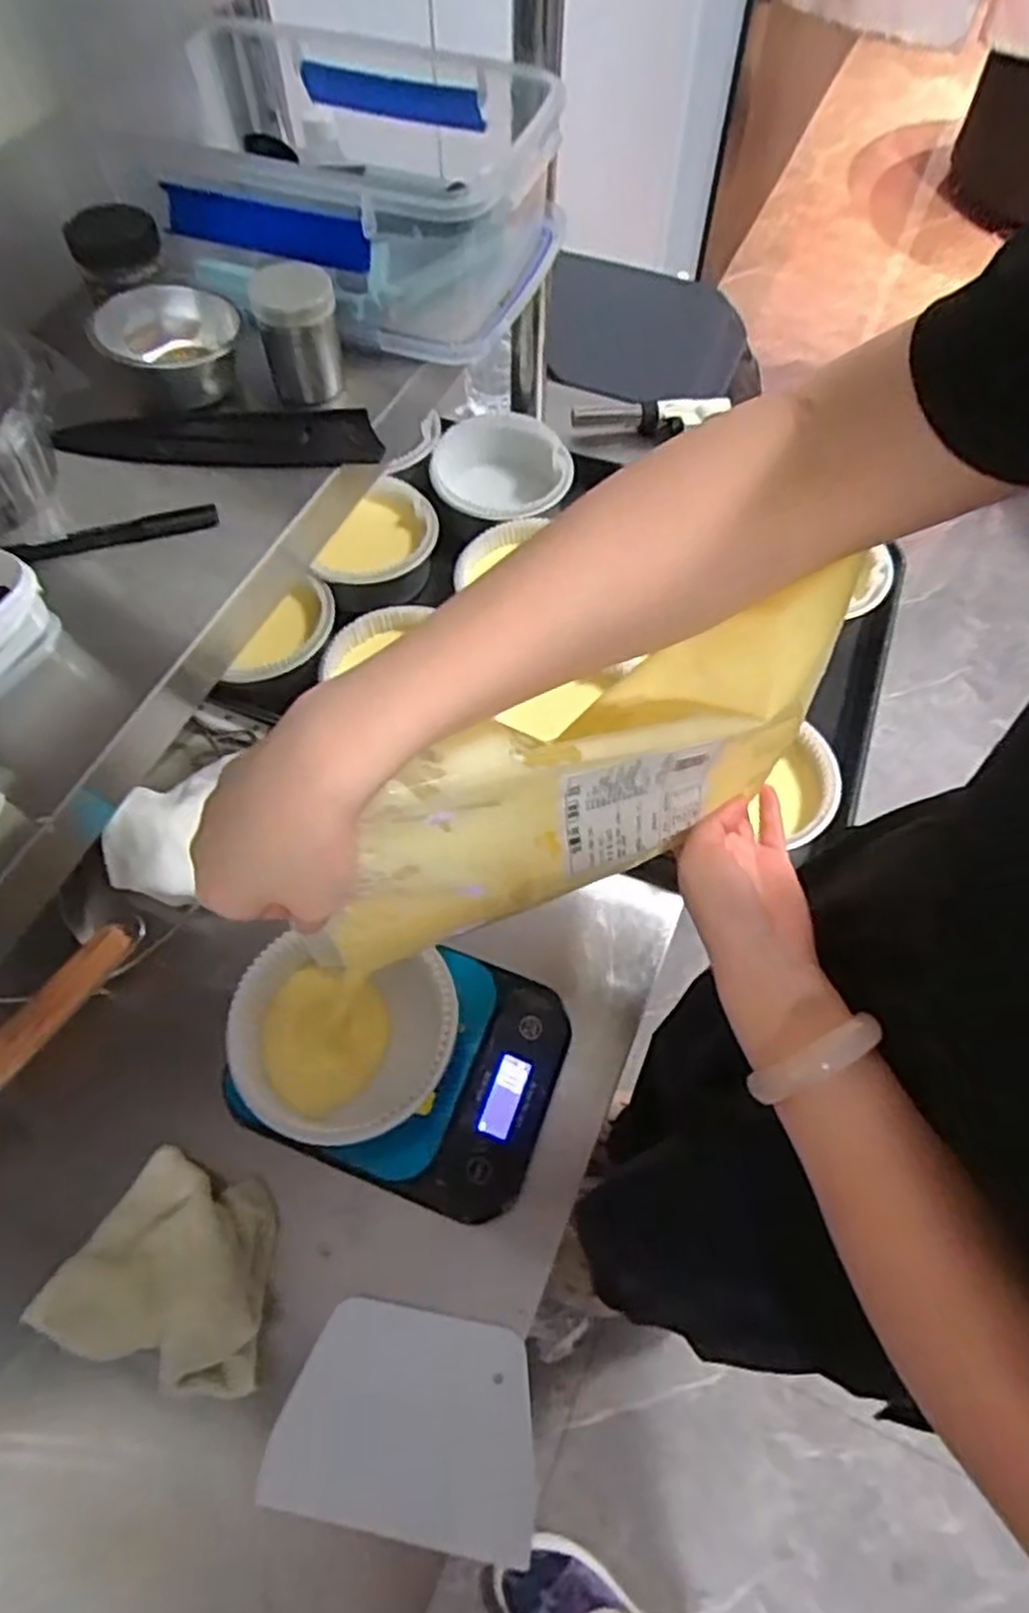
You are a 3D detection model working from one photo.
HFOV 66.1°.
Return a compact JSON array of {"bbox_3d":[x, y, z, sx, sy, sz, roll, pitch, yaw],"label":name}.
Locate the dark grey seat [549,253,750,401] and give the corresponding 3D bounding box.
[{"bbox_3d":[0.199,-0.730,1.214,0.315,0.038,0.195,-3,106,-18],"label":"dark grey seat"}]

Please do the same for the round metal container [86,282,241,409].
[{"bbox_3d":[-0.224,-0.305,0.521,0.089,0.042,0.085,-1,65,2],"label":"round metal container"}]

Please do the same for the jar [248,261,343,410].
[{"bbox_3d":[-0.141,-0.312,0.517,0.051,0.080,0.050,-1,65,2],"label":"jar"}]

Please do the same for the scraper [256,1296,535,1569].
[{"bbox_3d":[-0.060,0.354,0.458,0.147,0.007,0.106,8,60,5],"label":"scraper"}]

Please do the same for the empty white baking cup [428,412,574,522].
[{"bbox_3d":[-0.012,-0.314,0.782,0.129,0.065,0.133,-1,65,2],"label":"empty white baking cup"}]

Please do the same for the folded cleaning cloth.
[{"bbox_3d":[-0.204,0.278,0.478,0.128,0.032,0.106,17,67,10],"label":"folded cleaning cloth"}]

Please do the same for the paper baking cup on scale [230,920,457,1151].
[{"bbox_3d":[-0.107,0.146,0.502,0.122,0.065,0.125,-1,65,2],"label":"paper baking cup on scale"}]

